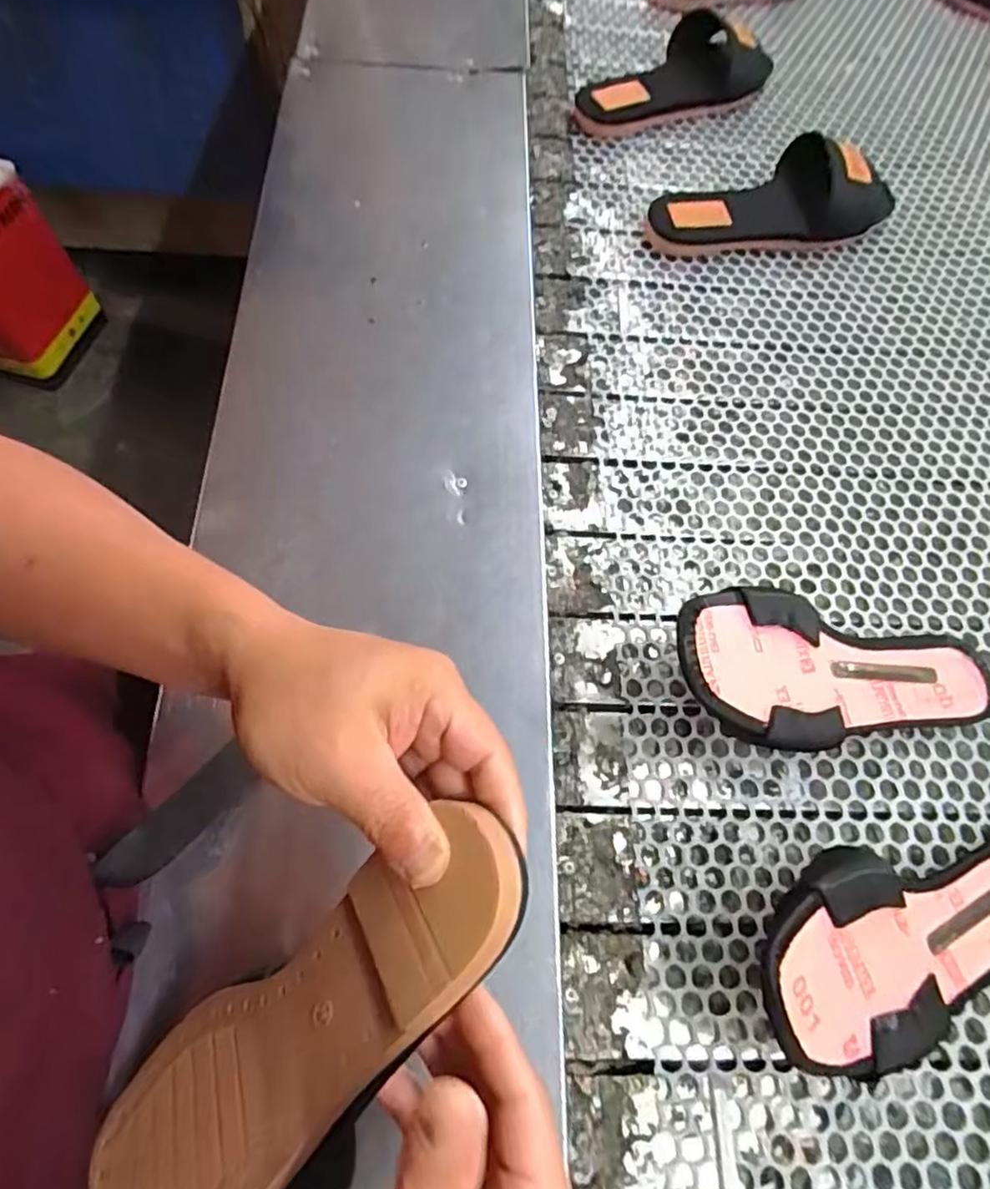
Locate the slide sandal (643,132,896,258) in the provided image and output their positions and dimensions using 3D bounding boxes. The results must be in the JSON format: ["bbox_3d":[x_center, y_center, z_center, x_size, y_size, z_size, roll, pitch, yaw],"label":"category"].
[{"bbox_3d":[0.253,-0.370,0.603,0.219,0.071,0.077,-4,67,-4],"label":"slide sandal"}]

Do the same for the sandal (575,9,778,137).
[{"bbox_3d":[0.179,-0.536,0.679,0.206,0.058,0.090,-31,71,-15],"label":"sandal"}]

